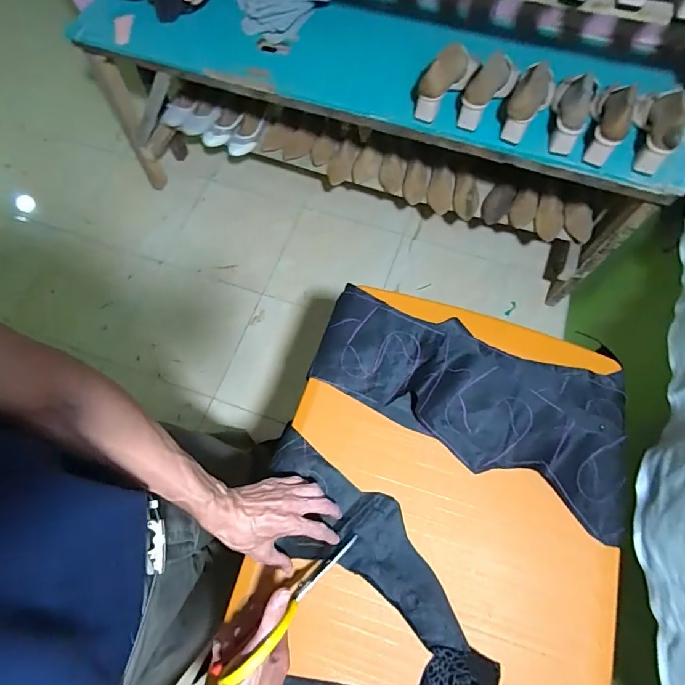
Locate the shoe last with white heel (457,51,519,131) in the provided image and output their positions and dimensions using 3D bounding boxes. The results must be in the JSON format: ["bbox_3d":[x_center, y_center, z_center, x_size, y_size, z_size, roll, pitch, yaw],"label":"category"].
[{"bbox_3d":[0.334,-0.582,0.997,0.069,0.096,0.202,37,73,14],"label":"shoe last with white heel"}]

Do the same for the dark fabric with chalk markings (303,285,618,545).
[{"bbox_3d":[0.196,0.080,0.658,0.501,0.049,0.221,22,71,9],"label":"dark fabric with chalk markings"}]

